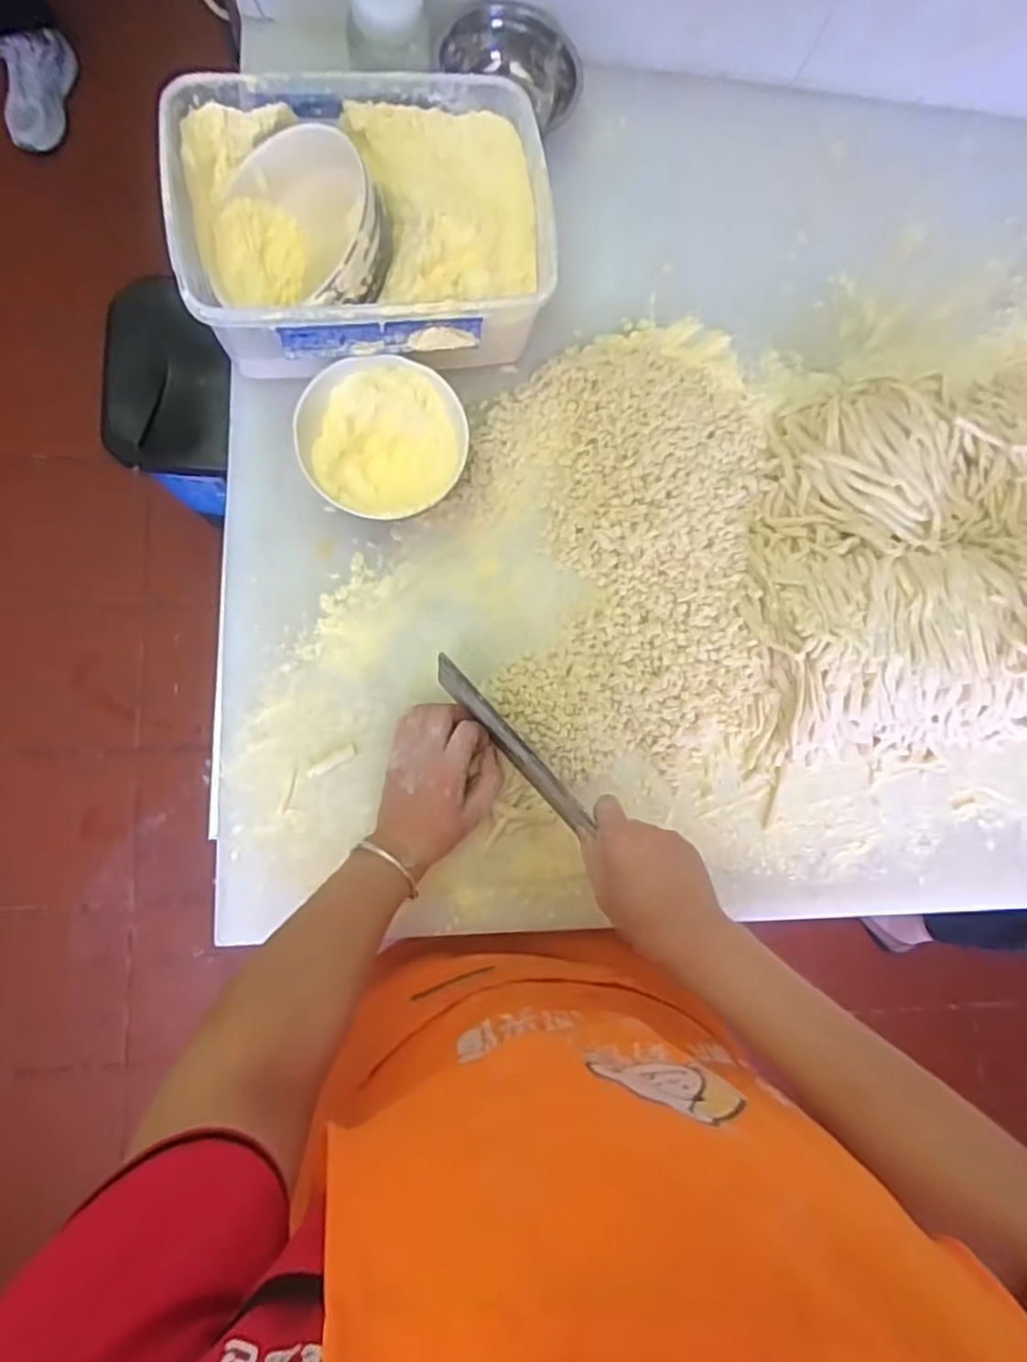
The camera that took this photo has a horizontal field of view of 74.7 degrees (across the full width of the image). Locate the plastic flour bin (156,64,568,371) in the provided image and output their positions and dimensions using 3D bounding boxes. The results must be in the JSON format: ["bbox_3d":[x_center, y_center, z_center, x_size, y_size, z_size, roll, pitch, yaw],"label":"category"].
[{"bbox_3d":[-0.125,-0.389,0.597,0.311,0.118,0.222,-4,86,-6],"label":"plastic flour bin"}]

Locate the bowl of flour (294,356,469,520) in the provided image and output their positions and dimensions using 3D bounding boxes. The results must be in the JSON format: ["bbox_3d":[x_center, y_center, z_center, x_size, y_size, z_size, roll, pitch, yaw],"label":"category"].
[{"bbox_3d":[-0.115,-0.207,0.607,0.139,0.077,0.137,0,86,-6],"label":"bowl of flour"}]

